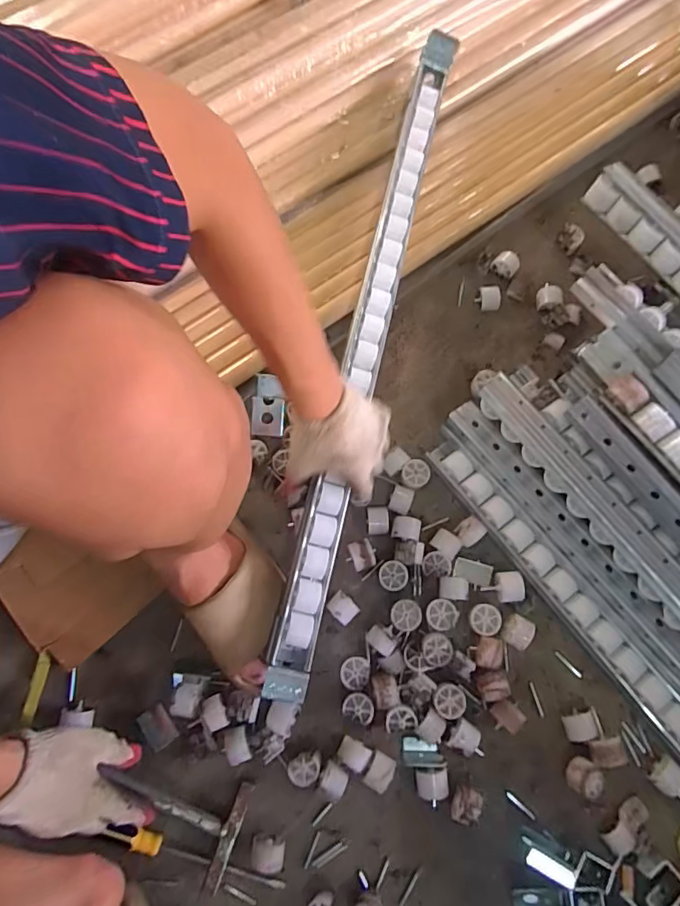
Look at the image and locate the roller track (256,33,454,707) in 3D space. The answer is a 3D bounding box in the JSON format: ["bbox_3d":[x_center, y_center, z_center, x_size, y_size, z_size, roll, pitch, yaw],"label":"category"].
[{"bbox_3d":[0.039,-0.165,0.627,0.050,0.040,0.875,13,77,3],"label":"roller track"}]

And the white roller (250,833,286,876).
[{"bbox_3d":[-0.076,0.420,0.518,0.035,0.029,0.032,5,76,2],"label":"white roller"}]

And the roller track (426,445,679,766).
[{"bbox_3d":[0.378,0.311,0.546,0.042,0.043,0.817,-37,78,-8],"label":"roller track"}]

